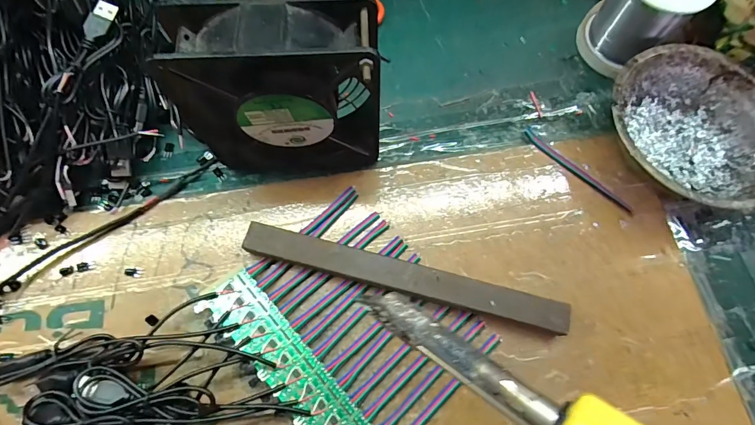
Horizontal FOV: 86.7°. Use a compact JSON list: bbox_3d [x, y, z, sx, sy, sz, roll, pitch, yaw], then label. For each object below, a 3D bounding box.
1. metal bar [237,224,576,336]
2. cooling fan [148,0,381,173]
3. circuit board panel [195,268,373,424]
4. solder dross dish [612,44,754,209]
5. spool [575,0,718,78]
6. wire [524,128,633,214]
[{"bbox_3d":[0.017,0.043,0.269,0.214,0.018,0.020,14,71,5],"label":"metal bar"},{"bbox_3d":[-0.060,-0.073,0.258,0.121,0.119,0.044,2,71,1],"label":"cooling fan"},{"bbox_3d":[-0.050,0.104,0.251,0.035,0.012,0.160,-43,76,-13],"label":"circuit board panel"},{"bbox_3d":[0.225,-0.058,0.292,0.121,0.042,0.122,0,71,0],"label":"solder dross dish"},{"bbox_3d":[0.208,-0.158,0.317,0.065,0.071,0.067,43,76,13],"label":"spool"},{"bbox_3d":[0.151,-0.032,0.303,0.096,0.004,0.011,43,76,13],"label":"wire"}]

